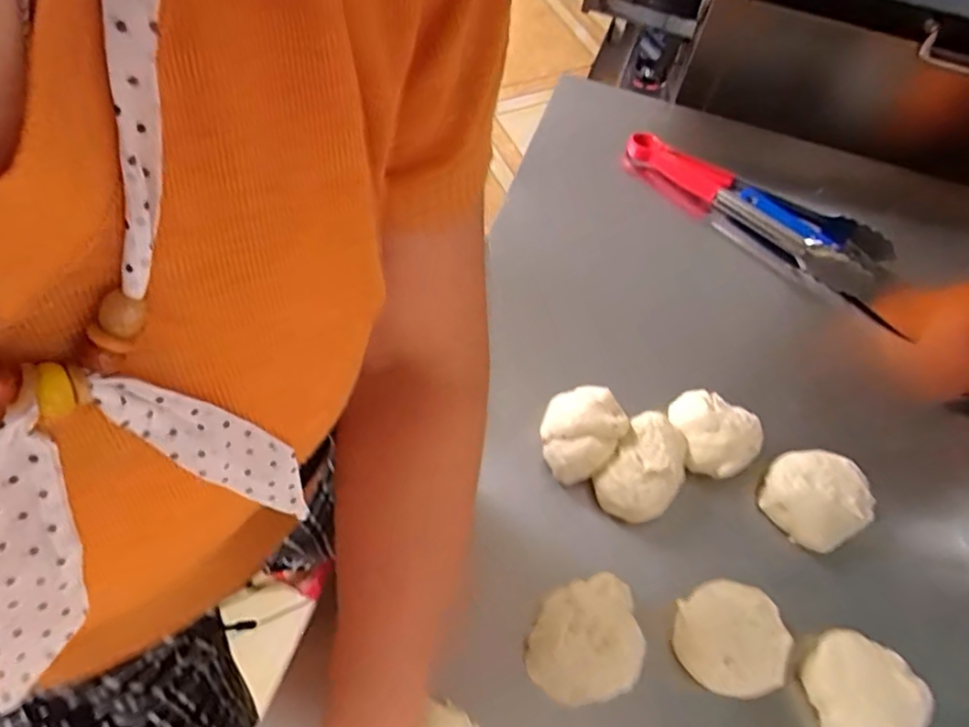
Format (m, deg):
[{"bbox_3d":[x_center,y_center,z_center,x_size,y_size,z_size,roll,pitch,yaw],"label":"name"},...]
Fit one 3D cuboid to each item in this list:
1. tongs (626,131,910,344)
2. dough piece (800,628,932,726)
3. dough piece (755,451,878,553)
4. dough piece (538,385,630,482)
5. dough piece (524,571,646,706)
[{"bbox_3d":[0.312,-0.161,0.694,0.344,0.059,0.092,36,63,16],"label":"tongs"},{"bbox_3d":[0.266,0.232,0.445,0.065,0.031,0.078,-29,66,-20],"label":"dough piece"},{"bbox_3d":[0.276,0.109,0.524,0.076,0.035,0.077,-33,67,-21],"label":"dough piece"},{"bbox_3d":[0.079,0.057,0.524,0.066,0.037,0.079,26,61,11],"label":"dough piece"},{"bbox_3d":[0.074,0.191,0.445,0.074,0.022,0.089,24,60,10],"label":"dough piece"}]

